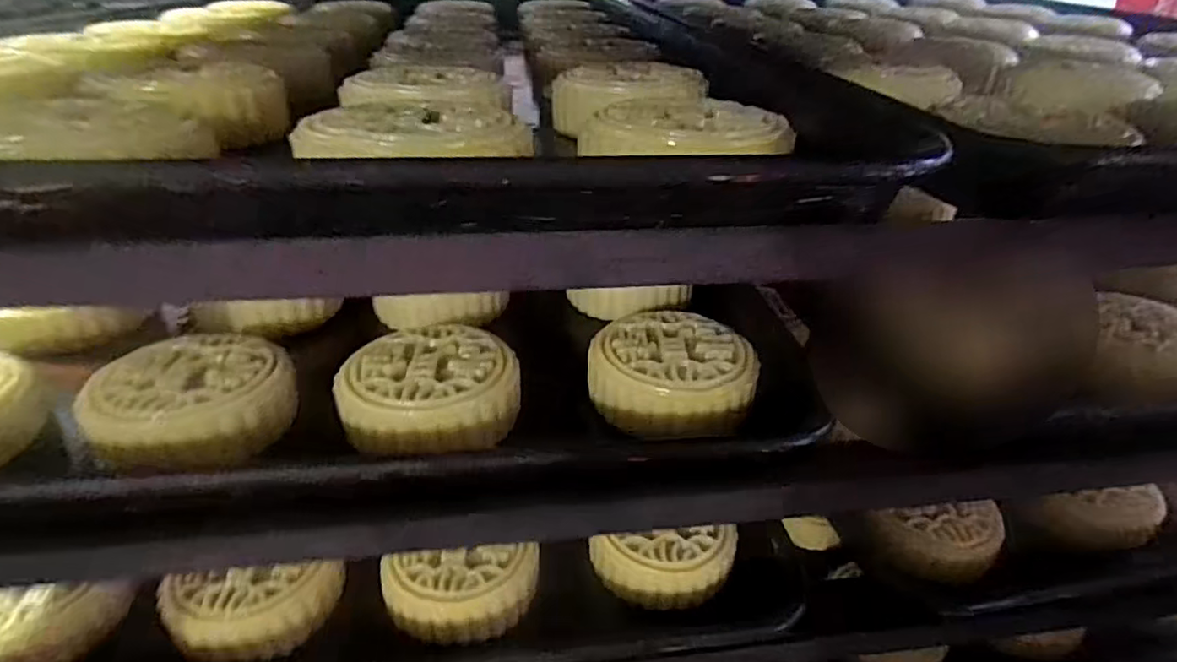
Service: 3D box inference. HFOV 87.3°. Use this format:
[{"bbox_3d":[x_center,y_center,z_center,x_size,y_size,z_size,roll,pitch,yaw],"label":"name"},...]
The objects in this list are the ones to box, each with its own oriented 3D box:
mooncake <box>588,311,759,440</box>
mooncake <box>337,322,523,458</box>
[{"bbox_3d":[0.036,0.018,0.265,0.067,0.022,0.065,2,30,-1],"label":"mooncake"},{"bbox_3d":[-0.065,0.023,0.252,0.068,0.020,0.068,2,30,-1],"label":"mooncake"}]

